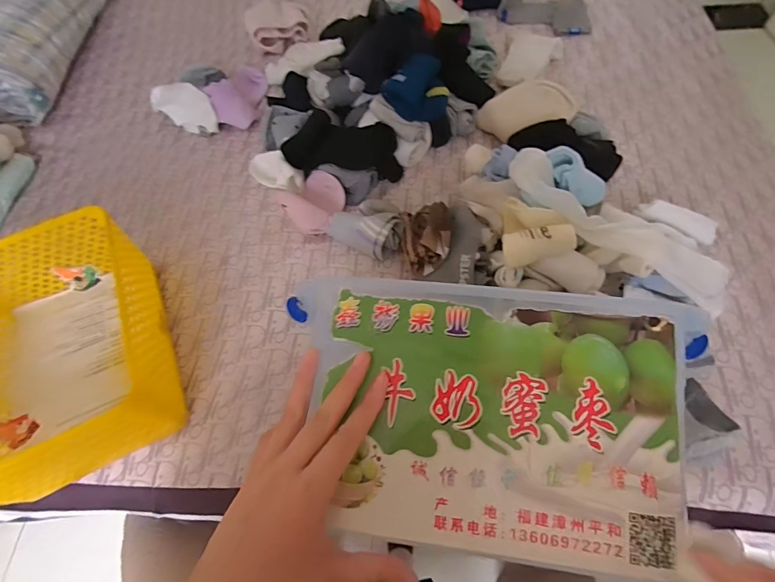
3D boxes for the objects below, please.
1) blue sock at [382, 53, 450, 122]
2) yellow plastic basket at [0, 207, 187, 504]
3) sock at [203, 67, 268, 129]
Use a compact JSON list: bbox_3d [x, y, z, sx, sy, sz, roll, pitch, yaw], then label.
[{"bbox_3d":[0.044,-0.278,0.568,0.087,0.076,0.059,-36,67,-13],"label":"blue sock"},{"bbox_3d":[-0.372,0.063,0.459,0.208,0.134,0.279,-26,65,-9],"label":"yellow plastic basket"},{"bbox_3d":[-0.258,-0.350,0.687,0.072,0.053,0.135,5,64,6],"label":"sock"}]

